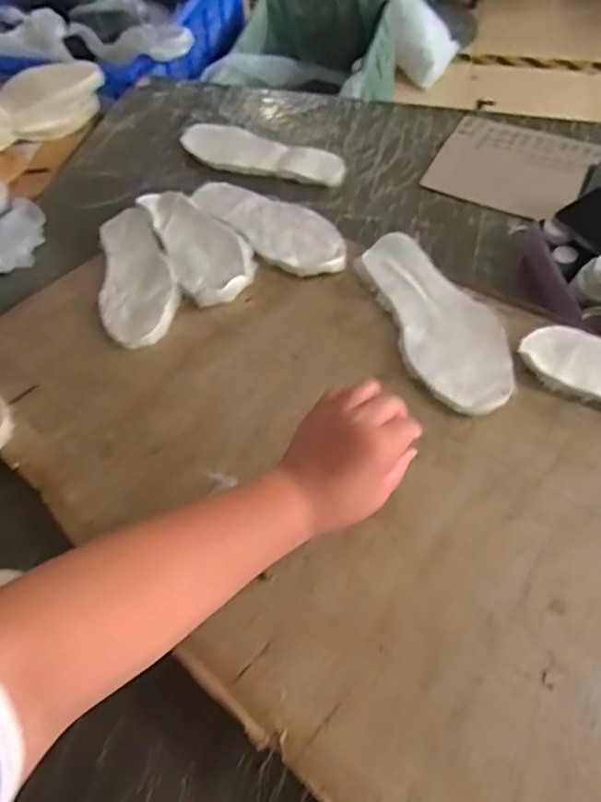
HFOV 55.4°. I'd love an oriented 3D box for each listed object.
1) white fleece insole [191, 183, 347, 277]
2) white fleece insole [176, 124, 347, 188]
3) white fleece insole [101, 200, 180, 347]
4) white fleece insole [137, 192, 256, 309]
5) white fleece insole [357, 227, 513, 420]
[{"bbox_3d":[-0.041,-0.244,0.779,0.099,0.012,0.275,-36,55,-16],"label":"white fleece insole"},{"bbox_3d":[-0.062,-0.395,0.912,0.274,0.013,0.085,22,60,18],"label":"white fleece insole"},{"bbox_3d":[-0.219,-0.174,0.759,0.095,0.016,0.275,-21,51,-2],"label":"white fleece insole"},{"bbox_3d":[-0.137,-0.220,0.773,0.099,0.016,0.261,-23,53,-9],"label":"white fleece insole"},{"bbox_3d":[0.144,-0.096,0.620,0.097,0.014,0.269,-22,53,3],"label":"white fleece insole"}]

